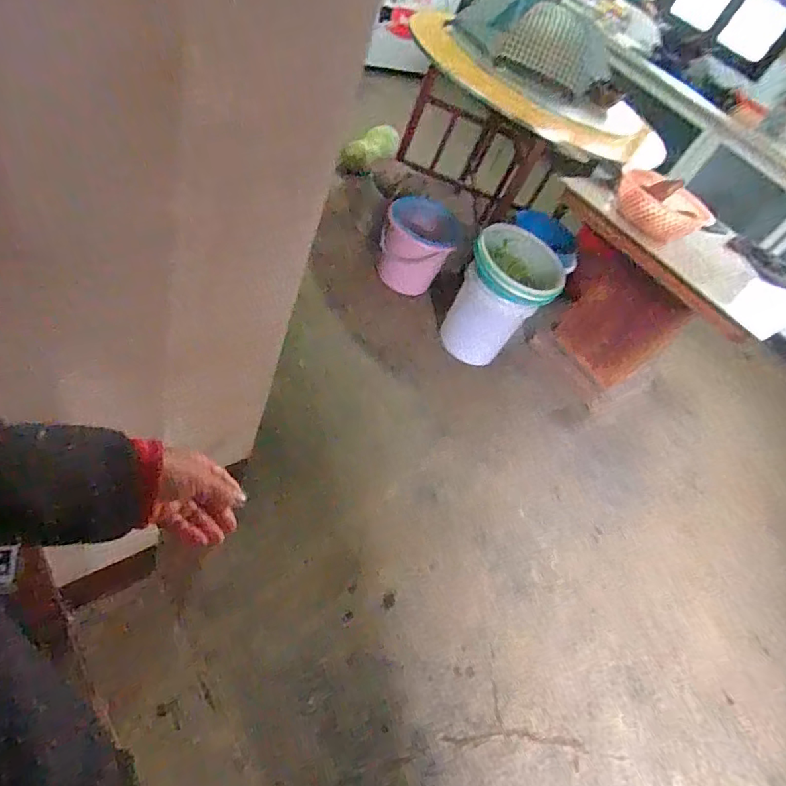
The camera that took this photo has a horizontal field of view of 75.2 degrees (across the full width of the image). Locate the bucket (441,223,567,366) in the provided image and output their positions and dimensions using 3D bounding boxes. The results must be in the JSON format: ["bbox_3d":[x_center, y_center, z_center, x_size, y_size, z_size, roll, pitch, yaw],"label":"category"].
[{"bbox_3d":[0.417,-0.337,1.923,0.337,0.467,0.337,21,45,13],"label":"bucket"}]

